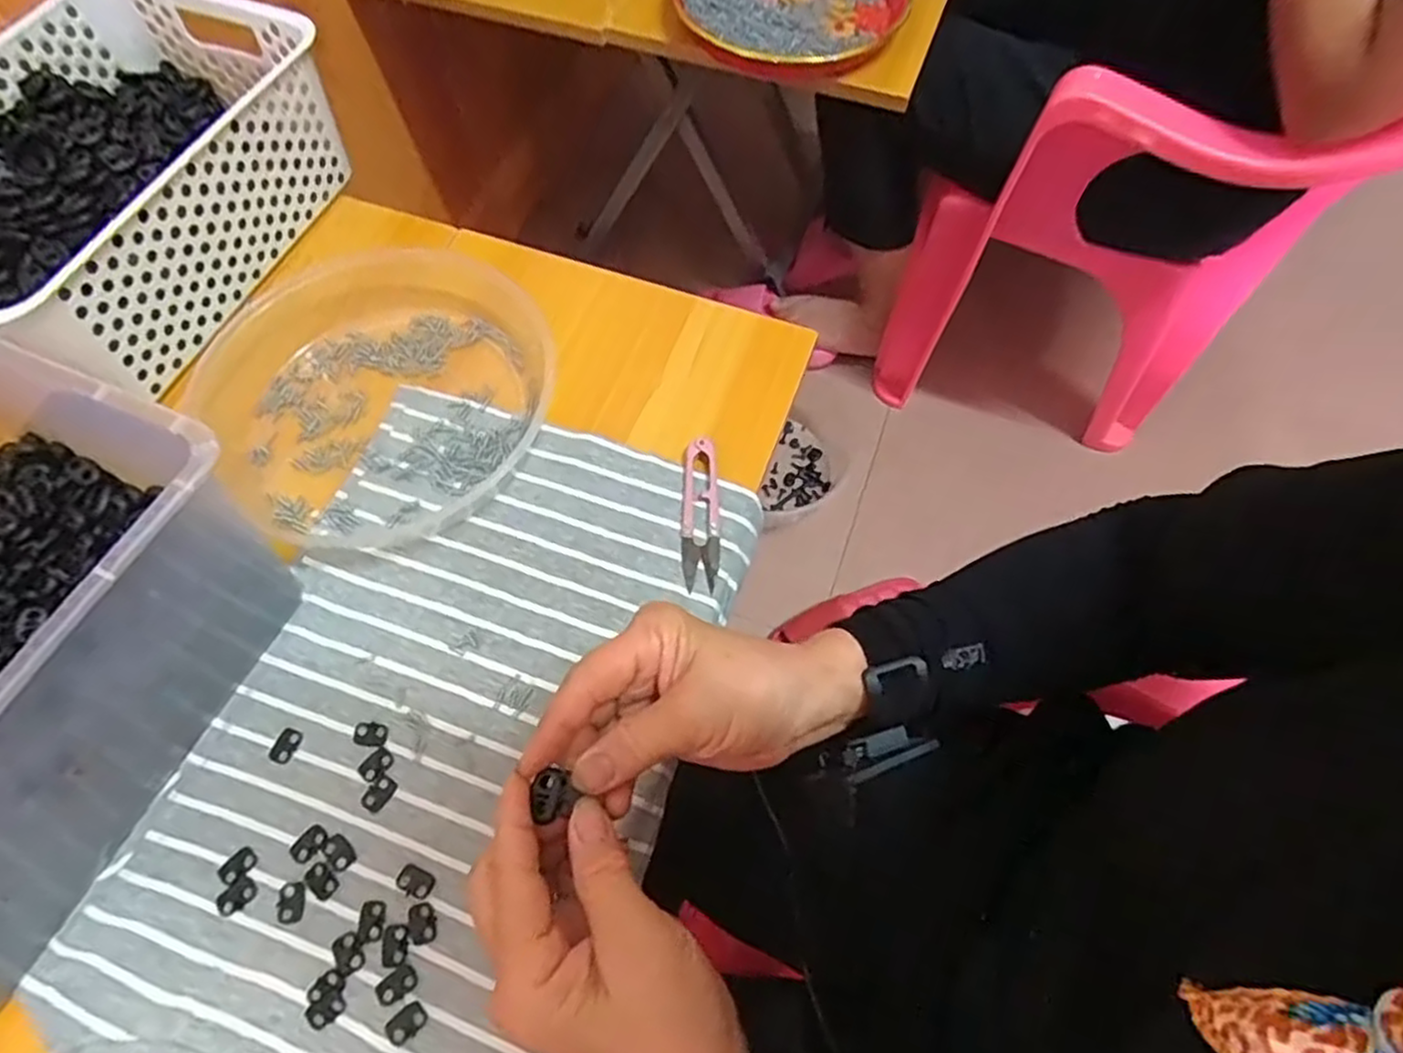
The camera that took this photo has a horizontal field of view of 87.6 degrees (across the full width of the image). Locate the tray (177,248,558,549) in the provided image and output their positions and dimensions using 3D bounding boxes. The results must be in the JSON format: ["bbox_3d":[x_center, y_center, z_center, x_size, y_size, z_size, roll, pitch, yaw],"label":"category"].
[{"bbox_3d":[-0.230,-0.100,0.494,0.235,0.048,0.214,0,64,-1],"label":"tray"}]

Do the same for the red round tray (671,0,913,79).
[{"bbox_3d":[0.083,-0.498,0.691,0.211,0.035,0.207,0,64,-1],"label":"red round tray"}]

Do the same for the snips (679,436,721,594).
[{"bbox_3d":[-0.001,-0.010,0.459,0.024,0.011,0.098,-1,64,-1],"label":"snips"}]

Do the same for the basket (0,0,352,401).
[{"bbox_3d":[-0.416,-0.246,0.521,0.208,0.102,0.288,19,65,8],"label":"basket"}]

